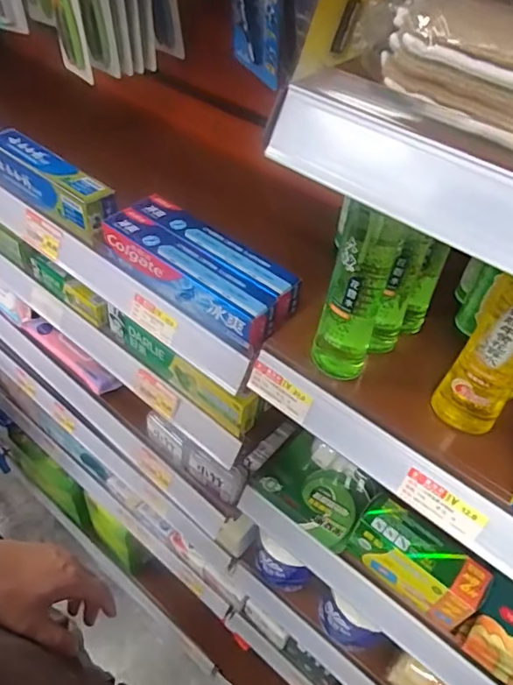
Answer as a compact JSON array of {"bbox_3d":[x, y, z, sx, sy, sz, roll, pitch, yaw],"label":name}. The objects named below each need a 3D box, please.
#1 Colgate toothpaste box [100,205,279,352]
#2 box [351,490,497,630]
[{"bbox_3d":[-0.073,-0.071,0.527,0.222,0.044,0.042,33,53,24],"label":"Colgate toothpaste box"},{"bbox_3d":[0.170,0.233,0.553,0.131,0.064,0.053,36,54,26],"label":"box"}]

